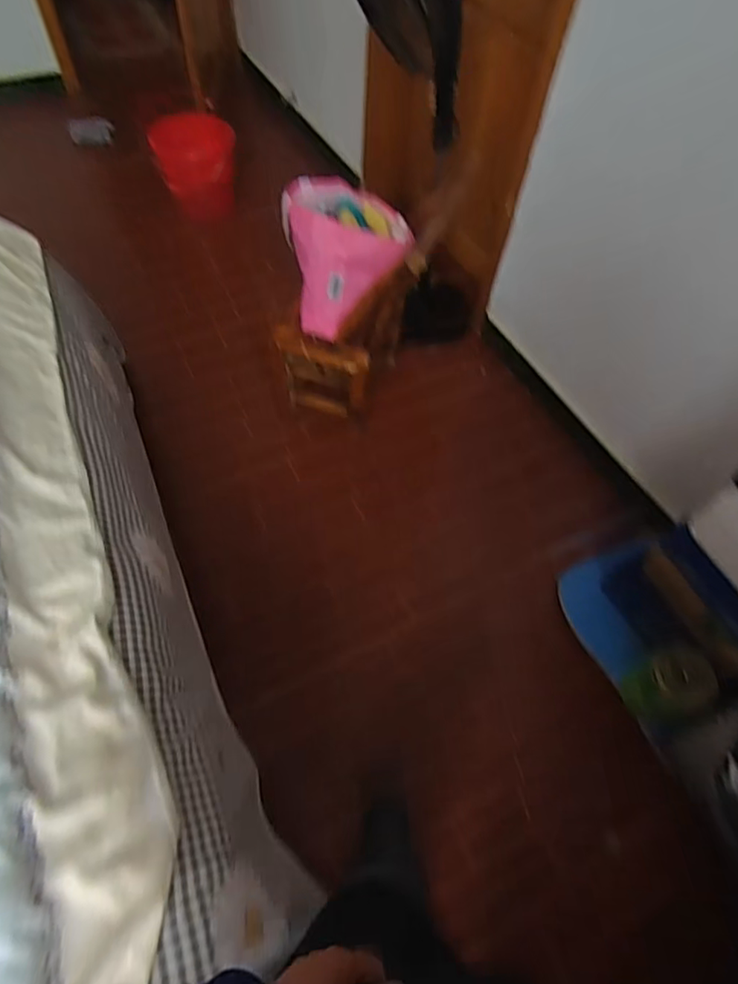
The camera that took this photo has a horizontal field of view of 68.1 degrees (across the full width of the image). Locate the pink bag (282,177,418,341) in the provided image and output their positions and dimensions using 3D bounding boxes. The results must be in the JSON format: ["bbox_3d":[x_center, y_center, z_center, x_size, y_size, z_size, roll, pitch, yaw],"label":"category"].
[{"bbox_3d":[-0.060,-0.567,1.345,0.244,0.240,0.338,-14,59,-12],"label":"pink bag"}]

